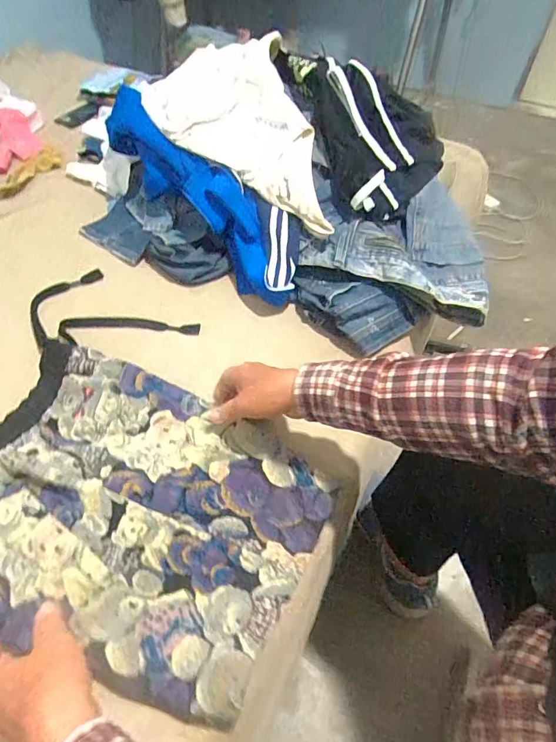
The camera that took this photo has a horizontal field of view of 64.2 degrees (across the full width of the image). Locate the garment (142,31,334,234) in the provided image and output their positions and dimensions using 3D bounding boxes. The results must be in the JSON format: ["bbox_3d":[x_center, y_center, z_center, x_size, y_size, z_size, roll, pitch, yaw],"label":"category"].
[{"bbox_3d":[-0.046,-0.408,0.726,0.195,0.119,0.402,-38,81,-23],"label":"garment"}]

